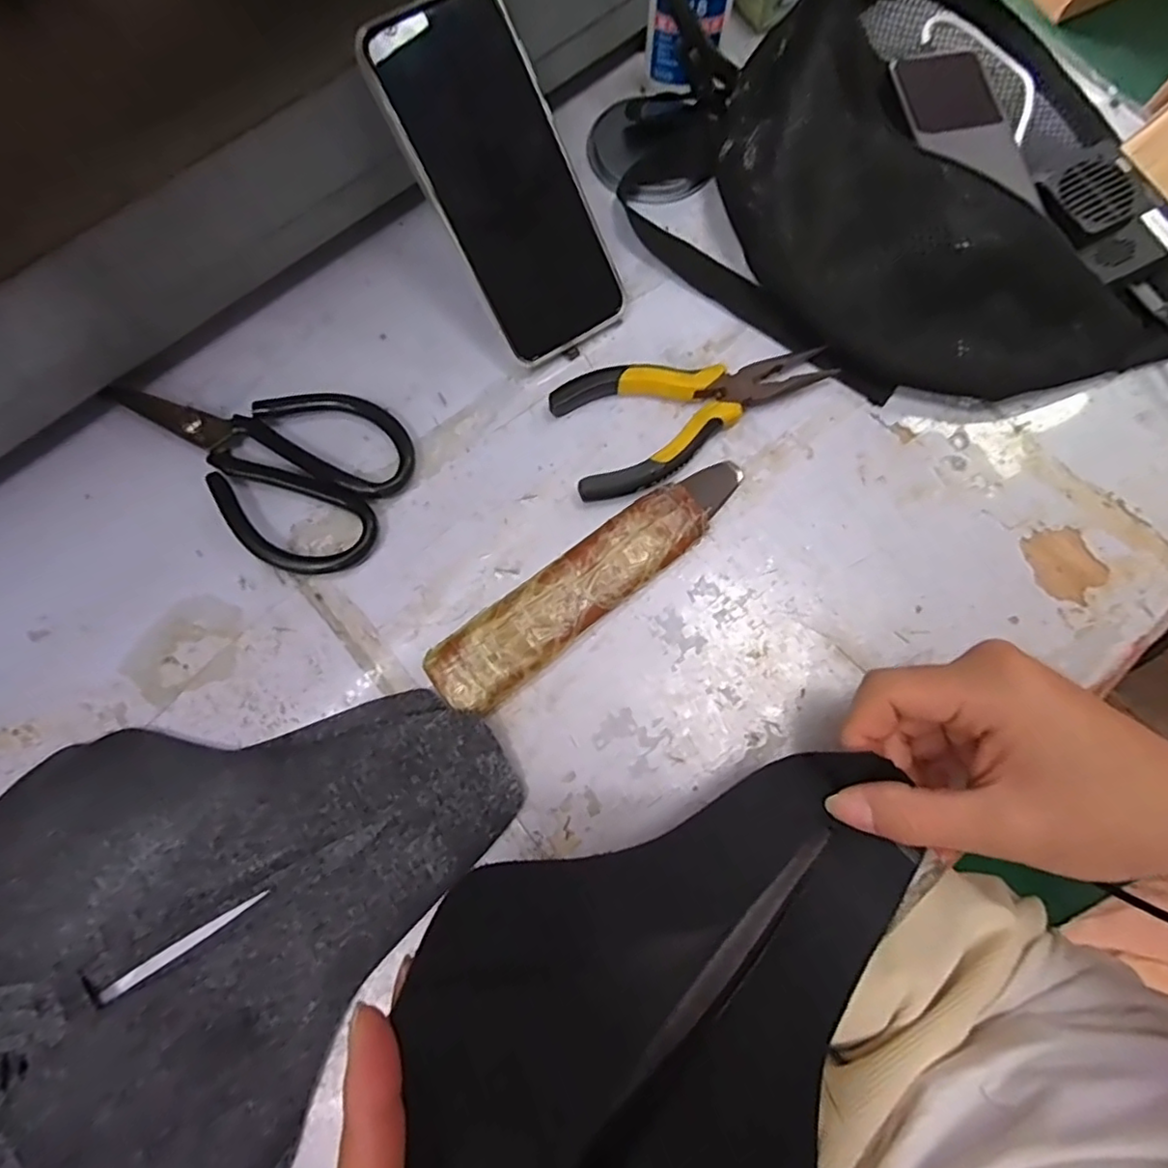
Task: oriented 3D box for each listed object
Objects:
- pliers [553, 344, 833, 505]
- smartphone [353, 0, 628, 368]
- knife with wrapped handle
[{"bbox_3d":[0.060,-0.095,0.336,0.145,0.015,0.067,-14,76,-5],"label":"pliers"},{"bbox_3d":[-0.041,-0.206,0.321,0.077,0.009,0.164,-34,114,-9],"label":"smartphone"},{"bbox_3d":[0.005,-0.004,0.314,0.186,0.016,0.039,-38,80,-10],"label":"knife with wrapped handle"}]

